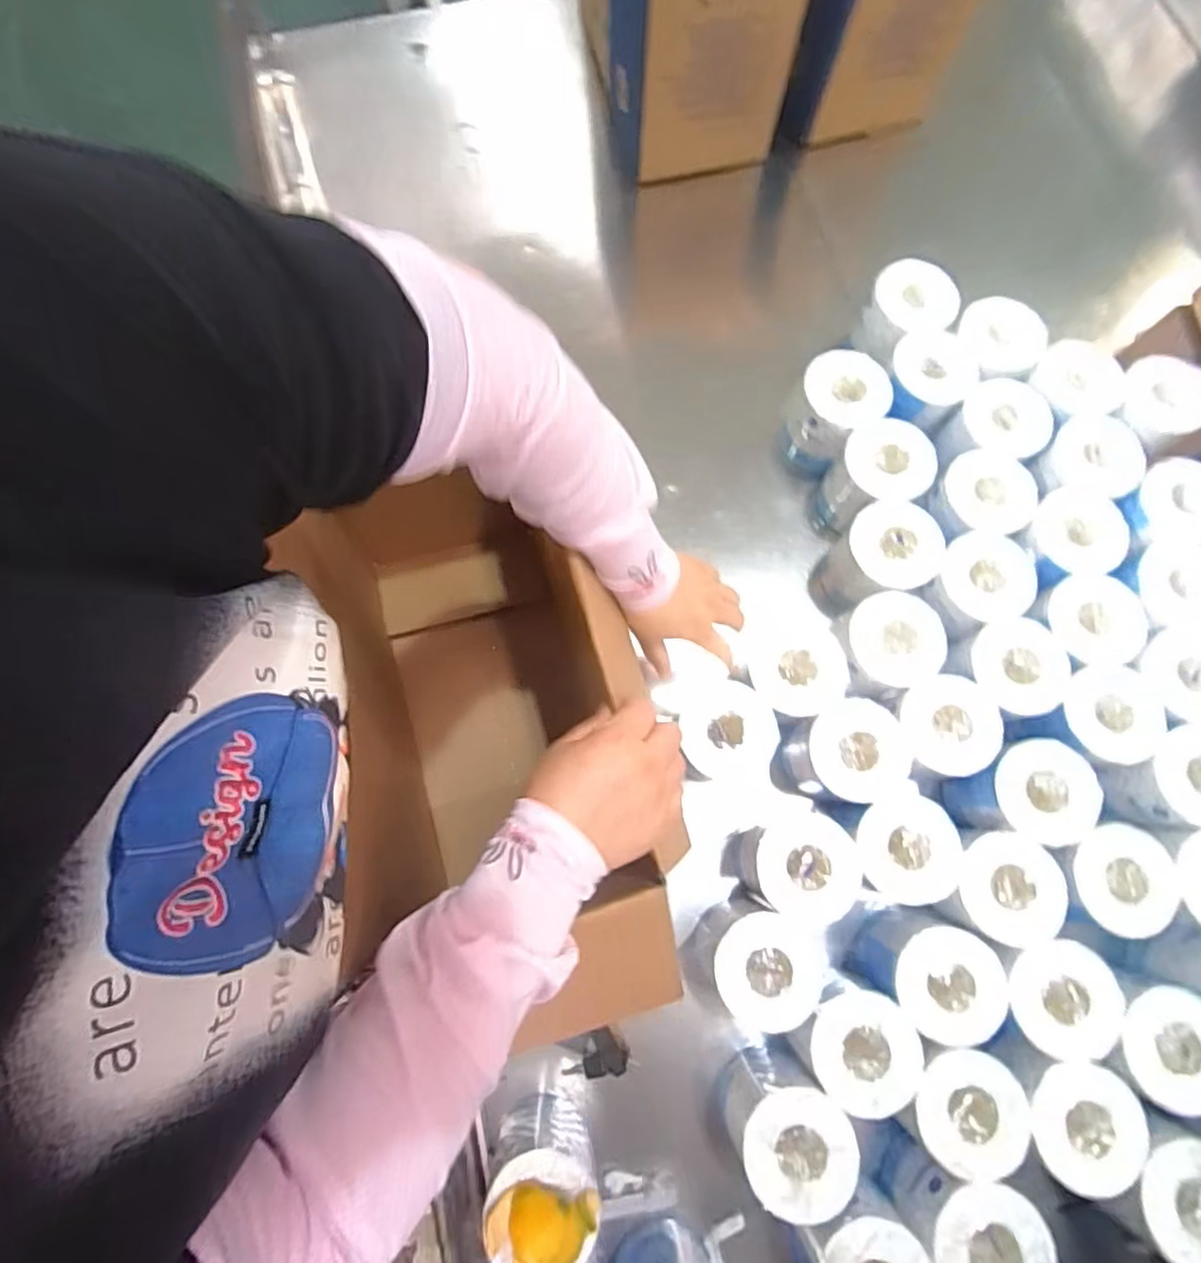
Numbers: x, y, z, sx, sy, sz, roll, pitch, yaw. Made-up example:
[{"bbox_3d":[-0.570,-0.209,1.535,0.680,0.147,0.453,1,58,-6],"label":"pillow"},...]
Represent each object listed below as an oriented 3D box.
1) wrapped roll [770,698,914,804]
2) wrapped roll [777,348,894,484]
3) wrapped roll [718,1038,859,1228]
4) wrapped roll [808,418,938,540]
[{"bbox_3d":[0.260,0.135,0.697,0.103,0.125,0.099,3,76,0],"label":"wrapped roll"},{"bbox_3d":[0.291,-0.271,0.810,0.098,0.135,0.110,37,78,8],"label":"wrapped roll"},{"bbox_3d":[0.172,0.466,0.593,0.101,0.106,0.108,-43,80,-10],"label":"wrapped roll"},{"bbox_3d":[0.333,-0.185,0.781,0.118,0.119,0.103,-41,80,-10],"label":"wrapped roll"}]

